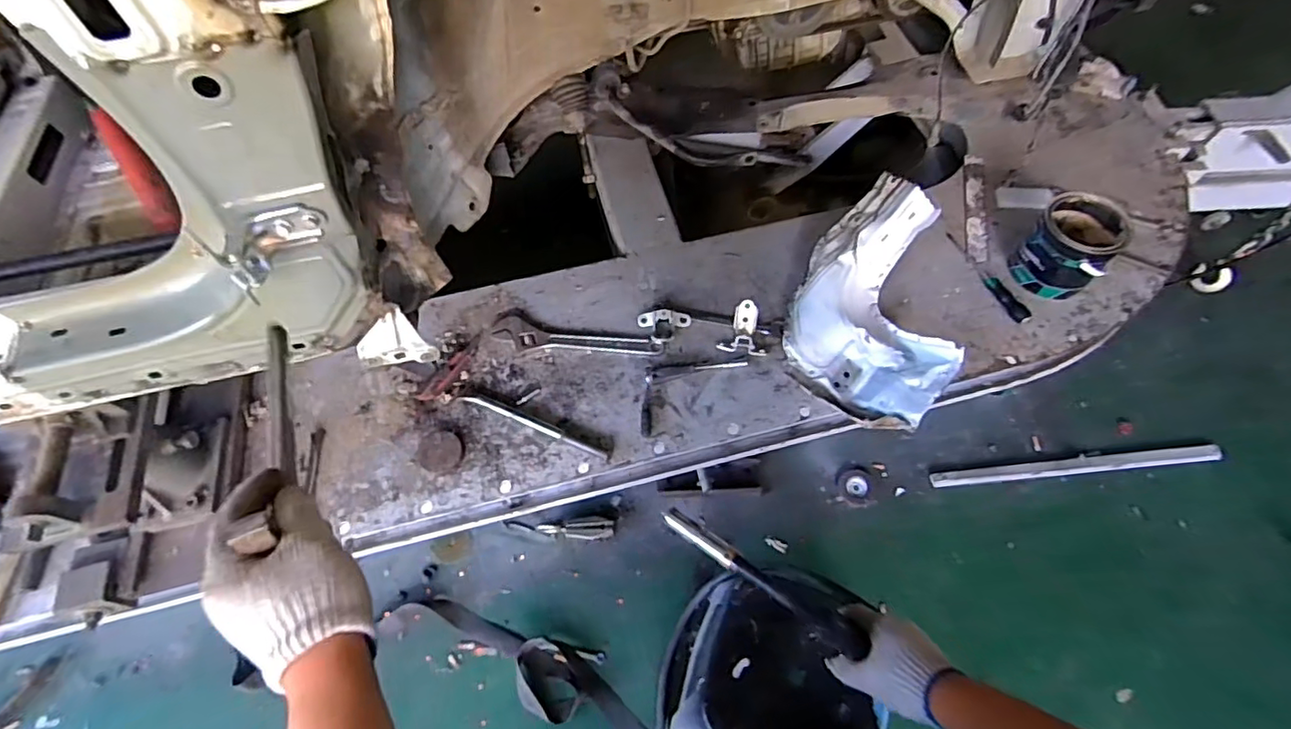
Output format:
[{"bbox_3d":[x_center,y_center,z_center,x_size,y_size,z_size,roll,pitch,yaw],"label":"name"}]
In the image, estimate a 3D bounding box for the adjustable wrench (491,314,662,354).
[{"bbox_3d":[-0.145,-0.047,1.235,0.352,0.025,0.070,8,61,7],"label":"adjustable wrench"}]

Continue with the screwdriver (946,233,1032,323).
[{"bbox_3d":[0.736,-0.189,1.288,0.040,0.028,0.258,-20,61,-9],"label":"screwdriver"}]

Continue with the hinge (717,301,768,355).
[{"bbox_3d":[0.201,-0.075,1.212,0.097,0.052,0.104,8,61,7],"label":"hinge"}]

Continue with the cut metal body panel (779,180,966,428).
[{"bbox_3d":[0.440,-0.133,1.198,0.288,0.133,0.536,6,60,6],"label":"cut metal body panel"}]

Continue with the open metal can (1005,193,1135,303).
[{"bbox_3d":[0.863,-0.236,1.228,0.151,0.181,0.153,-1,60,2],"label":"open metal can"}]

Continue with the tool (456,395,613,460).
[{"bbox_3d":[-0.212,0.115,1.137,0.315,0.011,0.016,21,63,14],"label":"tool"}]

